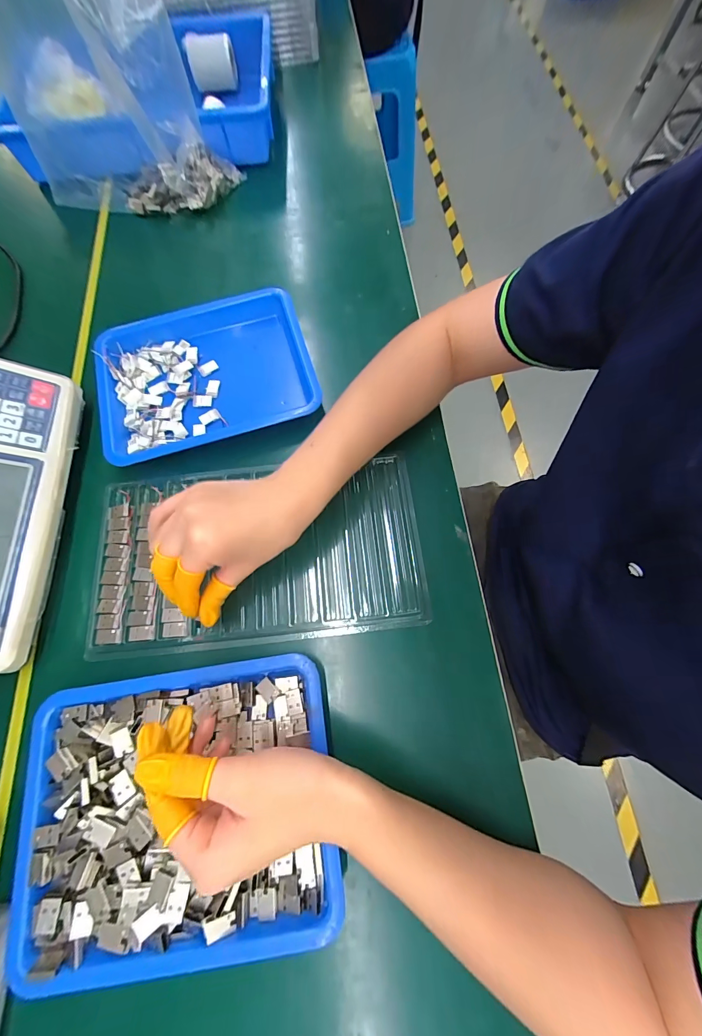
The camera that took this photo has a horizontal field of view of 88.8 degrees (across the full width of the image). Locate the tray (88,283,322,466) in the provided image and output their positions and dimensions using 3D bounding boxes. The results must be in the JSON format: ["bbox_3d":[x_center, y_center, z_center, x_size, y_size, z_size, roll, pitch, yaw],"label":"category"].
[{"bbox_3d":[-0.153,-0.151,0.376,0.216,0.028,0.167,-16,72,-4],"label":"tray"}]

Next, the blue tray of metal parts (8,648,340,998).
[{"bbox_3d":[-0.124,0.203,0.257,0.218,0.031,0.171,-8,71,-1],"label":"blue tray of metal parts"}]

